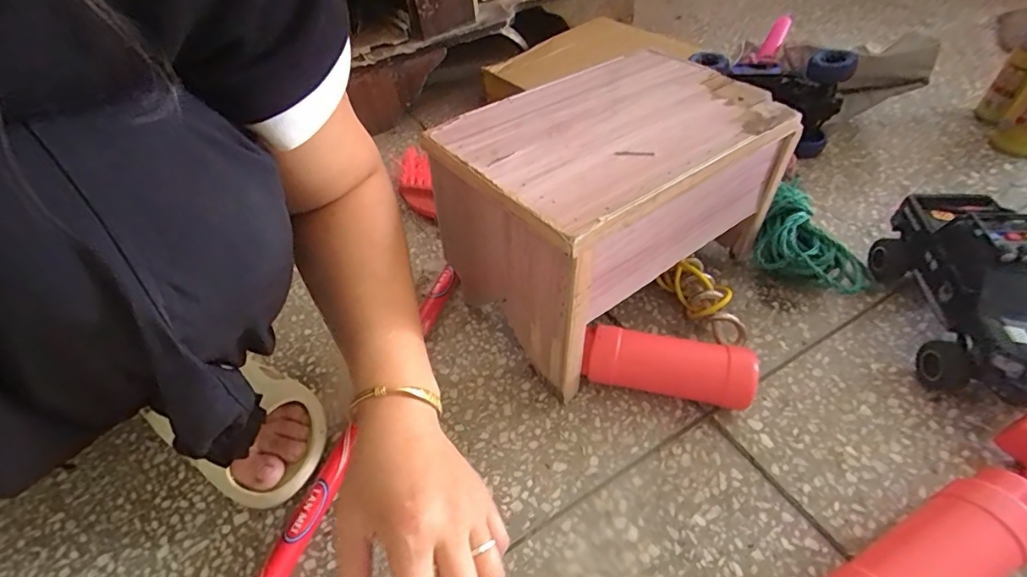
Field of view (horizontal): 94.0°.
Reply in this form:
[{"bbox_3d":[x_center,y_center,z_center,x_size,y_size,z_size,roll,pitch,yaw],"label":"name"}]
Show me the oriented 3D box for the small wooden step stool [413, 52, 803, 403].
[{"bbox_3d":[0.093,-0.091,0.464,0.286,0.171,0.194,-33,52,-21],"label":"small wooden step stool"}]

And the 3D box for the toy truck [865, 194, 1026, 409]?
[{"bbox_3d":[0.410,0.004,0.422,0.088,0.109,0.204,4,48,11],"label":"toy truck"}]

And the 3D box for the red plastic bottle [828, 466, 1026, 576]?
[{"bbox_3d":[0.279,0.181,0.318,0.158,0.054,0.054,-24,50,-15],"label":"red plastic bottle"}]

